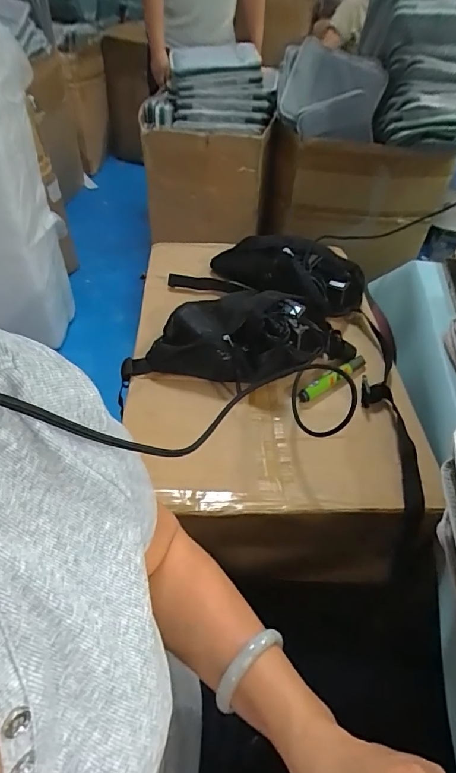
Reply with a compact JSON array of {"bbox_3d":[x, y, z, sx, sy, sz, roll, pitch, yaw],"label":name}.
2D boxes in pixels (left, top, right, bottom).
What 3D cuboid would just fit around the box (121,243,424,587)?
[{"bbox_3d":[0.051,0.013,0.725,0.396,0.182,0.574,3,48,0],"label":"box"}]

